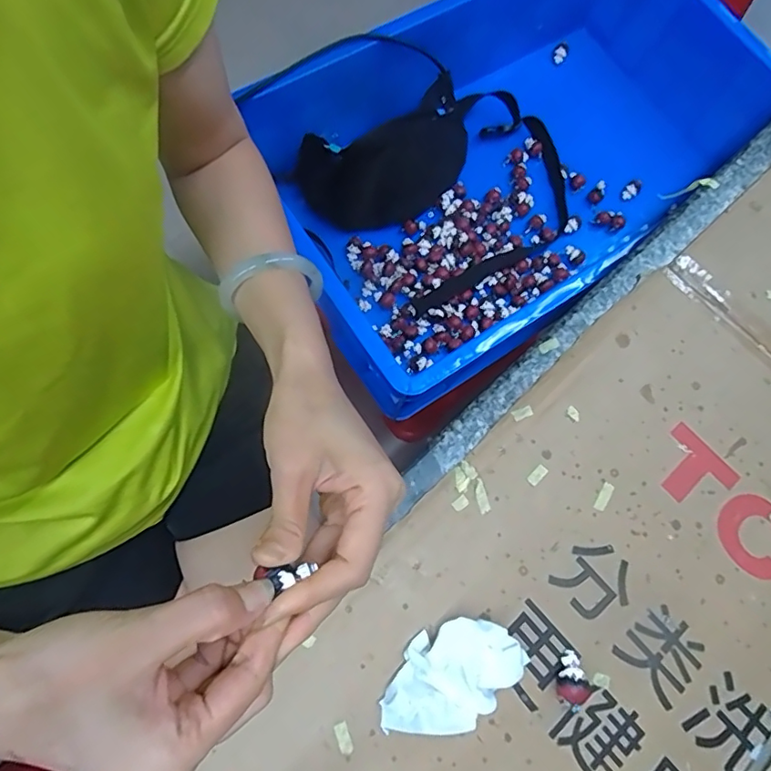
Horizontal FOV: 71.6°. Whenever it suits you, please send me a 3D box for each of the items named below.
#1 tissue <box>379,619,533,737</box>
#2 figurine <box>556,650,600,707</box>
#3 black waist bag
[{"bbox_3d":[0.039,0.181,0.332,0.090,0.023,0.056,-38,76,-14],"label":"tissue"},{"bbox_3d":[0.119,0.186,0.335,0.024,0.019,0.029,-32,75,-13],"label":"figurine"},{"bbox_3d":[0.087,-0.279,0.661,0.356,0.132,0.276,-28,77,-12],"label":"black waist bag"}]

